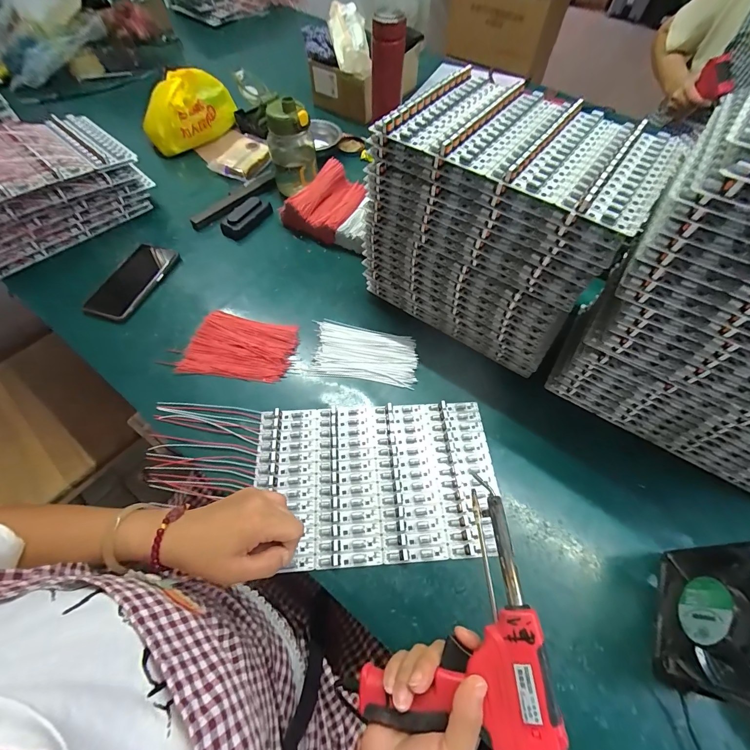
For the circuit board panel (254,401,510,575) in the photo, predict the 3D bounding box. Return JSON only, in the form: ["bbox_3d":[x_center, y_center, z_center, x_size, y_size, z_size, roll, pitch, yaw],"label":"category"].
[{"bbox_3d":[0.003,0.126,0.433,0.291,0.011,0.192,-3,60,-4],"label":"circuit board panel"}]

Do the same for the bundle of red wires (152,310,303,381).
[{"bbox_3d":[-0.206,-0.041,0.531,0.161,0.026,0.111,6,64,7],"label":"bundle of red wires"}]

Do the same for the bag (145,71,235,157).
[{"bbox_3d":[-0.410,-0.584,0.775,0.205,0.110,0.128,-28,64,-19],"label":"bag"}]

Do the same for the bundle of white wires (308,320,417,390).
[{"bbox_3d":[-0.016,-0.032,0.534,0.160,0.018,0.099,11,61,5],"label":"bundle of white wires"}]

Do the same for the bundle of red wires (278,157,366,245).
[{"bbox_3d":[-0.095,-0.336,0.678,0.126,0.074,0.144,25,60,11],"label":"bundle of red wires"}]

